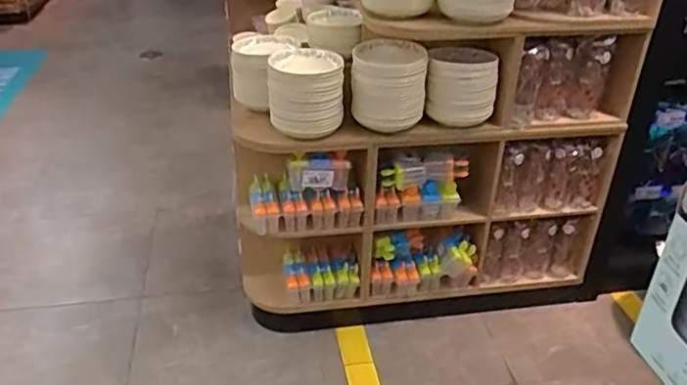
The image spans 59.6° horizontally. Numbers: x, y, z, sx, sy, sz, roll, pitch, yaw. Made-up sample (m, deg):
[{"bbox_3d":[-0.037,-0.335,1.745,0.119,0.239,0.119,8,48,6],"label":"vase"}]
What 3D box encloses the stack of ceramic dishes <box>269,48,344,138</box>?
[{"bbox_3d":[-0.122,-0.310,1.861,0.213,0.229,0.211,-4,31,-8],"label":"stack of ceramic dishes"}]

